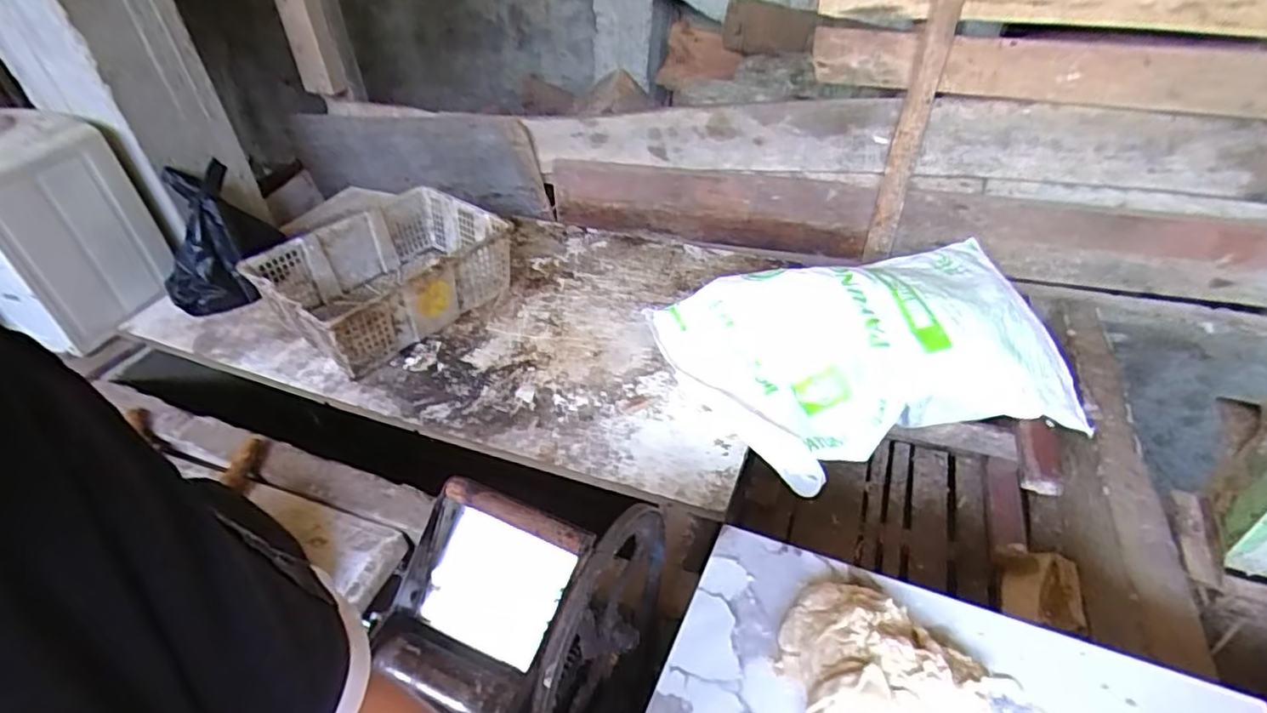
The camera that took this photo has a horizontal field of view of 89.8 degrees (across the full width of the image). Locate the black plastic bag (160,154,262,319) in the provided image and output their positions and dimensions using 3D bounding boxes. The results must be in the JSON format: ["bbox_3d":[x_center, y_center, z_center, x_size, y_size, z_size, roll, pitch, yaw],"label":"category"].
[{"bbox_3d":[-0.937,-0.257,1.386,0.161,0.323,0.063,-5,1,-2],"label":"black plastic bag"}]

